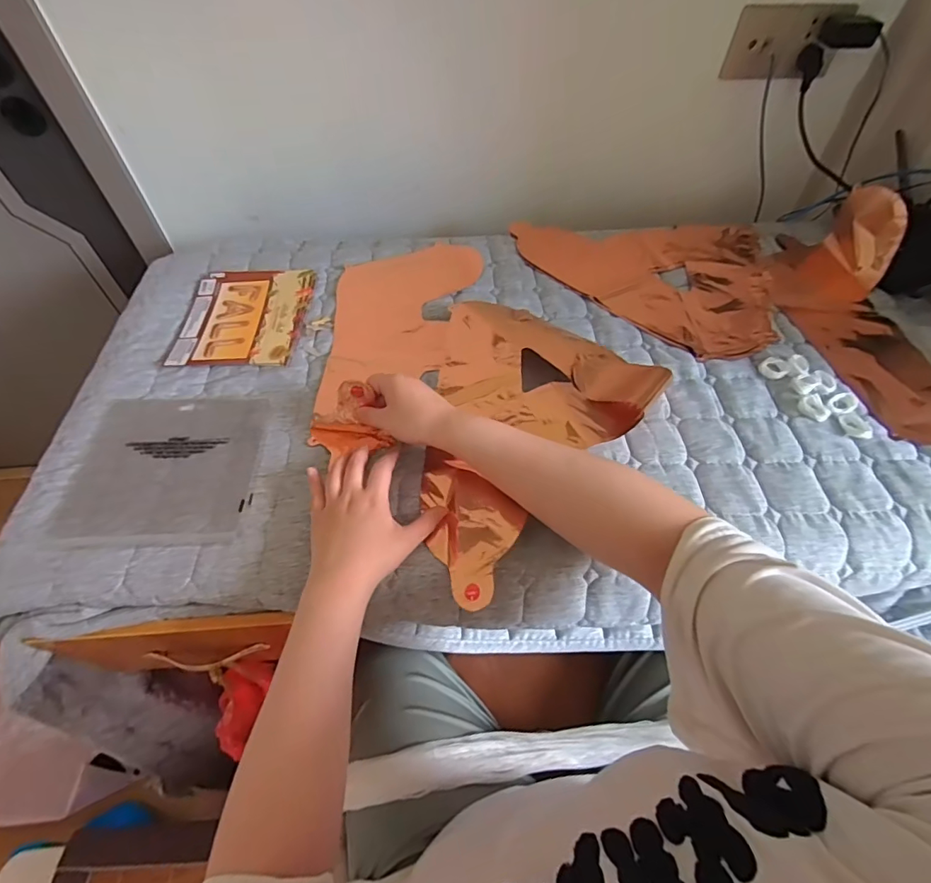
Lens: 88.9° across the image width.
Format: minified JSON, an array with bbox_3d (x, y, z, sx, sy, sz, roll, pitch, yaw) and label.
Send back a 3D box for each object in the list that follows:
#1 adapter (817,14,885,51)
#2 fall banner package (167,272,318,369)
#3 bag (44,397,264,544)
[{"bbox_3d":[0.571,-0.608,0.707,0.080,0.038,0.020,20,56,15],"label":"adapter"},{"bbox_3d":[-0.320,-0.184,0.691,0.172,0.012,0.194,-1,53,0],"label":"fall banner package"},{"bbox_3d":[-0.340,0.025,0.547,0.206,0.010,0.198,-2,53,0],"label":"bag"}]

